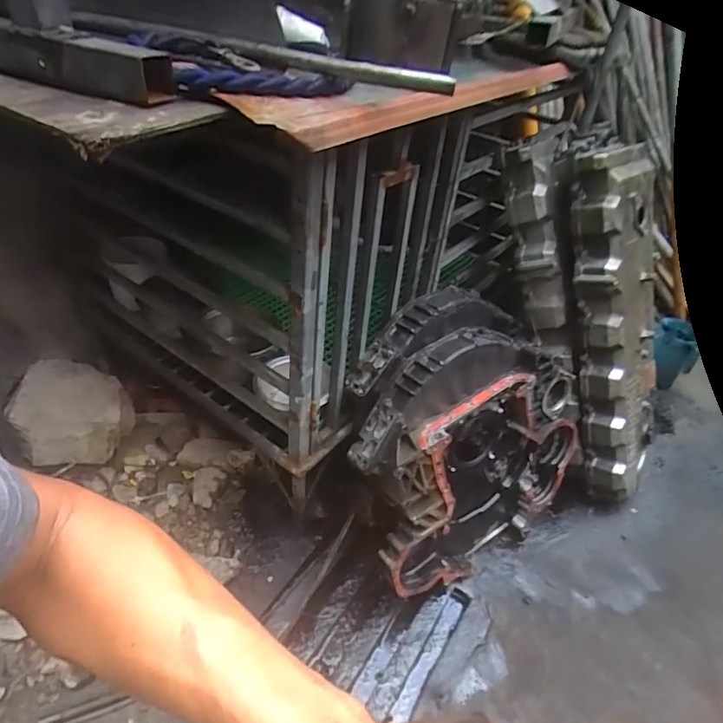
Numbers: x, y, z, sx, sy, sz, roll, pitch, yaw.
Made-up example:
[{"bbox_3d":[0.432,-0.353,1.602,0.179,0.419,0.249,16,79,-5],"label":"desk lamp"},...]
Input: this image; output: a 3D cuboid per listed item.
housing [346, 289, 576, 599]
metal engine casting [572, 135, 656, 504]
[{"bbox_3d":[0.276,0.208,1.361,0.682,0.664,0.406,-23,45,-31],"label":"housing"},{"bbox_3d":[0.734,-0.063,1.410,0.229,1.008,0.110,-22,21,-30],"label":"metal engine casting"}]

